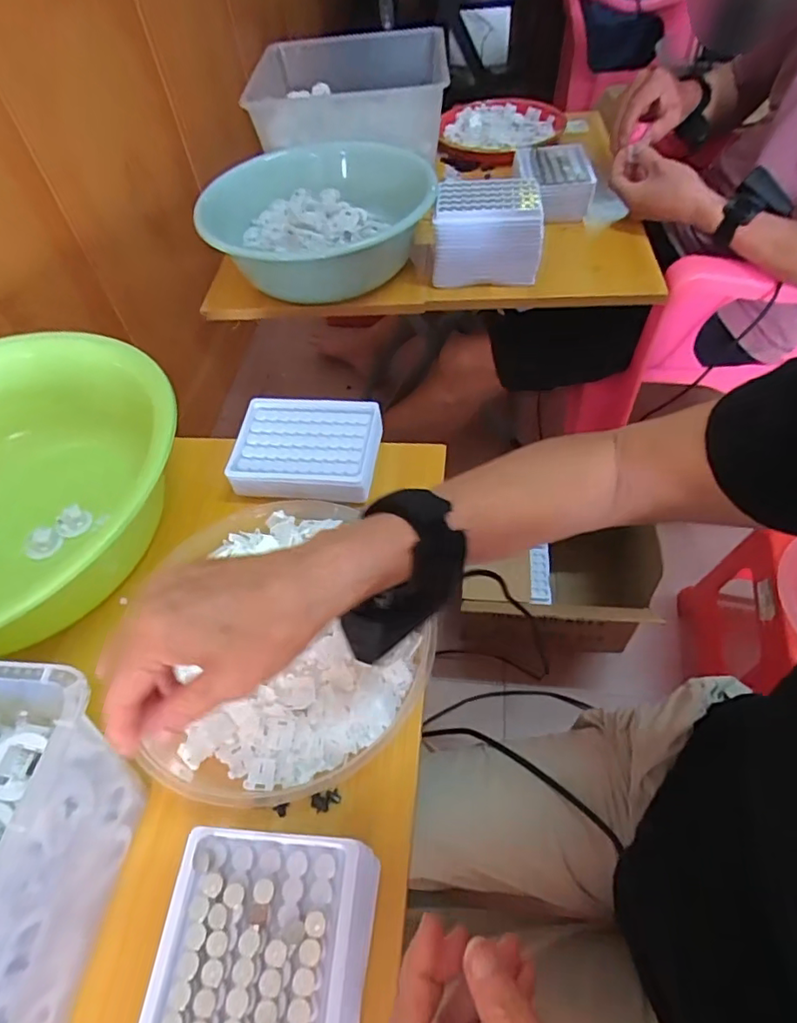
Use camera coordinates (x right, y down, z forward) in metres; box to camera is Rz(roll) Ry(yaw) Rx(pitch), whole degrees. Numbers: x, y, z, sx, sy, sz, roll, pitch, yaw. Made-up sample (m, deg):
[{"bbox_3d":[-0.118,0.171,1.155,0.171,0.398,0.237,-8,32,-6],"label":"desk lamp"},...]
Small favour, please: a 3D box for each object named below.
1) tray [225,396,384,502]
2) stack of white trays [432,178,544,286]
[{"bbox_3d":[-0.087,-0.062,0.542,0.137,0.037,0.100,3,53,8],"label":"tray"},{"bbox_3d":[0.110,-0.354,0.715,0.131,0.091,0.092,-1,53,4],"label":"stack of white trays"}]

